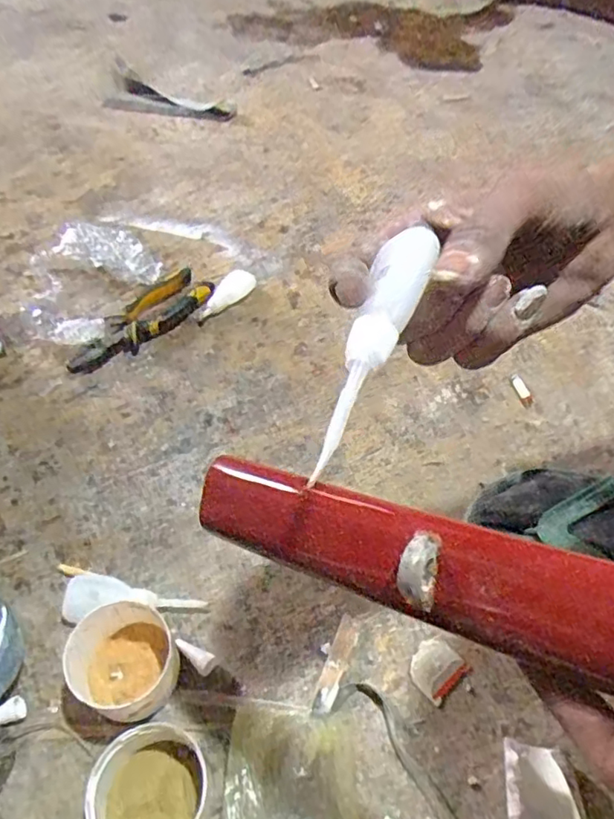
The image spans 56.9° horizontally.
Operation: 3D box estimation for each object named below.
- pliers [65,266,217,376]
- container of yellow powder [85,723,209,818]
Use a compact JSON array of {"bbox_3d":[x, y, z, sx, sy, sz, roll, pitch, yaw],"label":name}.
[{"bbox_3d":[-0.171,-0.096,0.592,0.061,0.024,0.170,29,57,20],"label":"pliers"},{"bbox_3d":[-0.093,0.226,0.338,0.065,0.048,0.069,2,52,-1],"label":"container of yellow powder"}]

